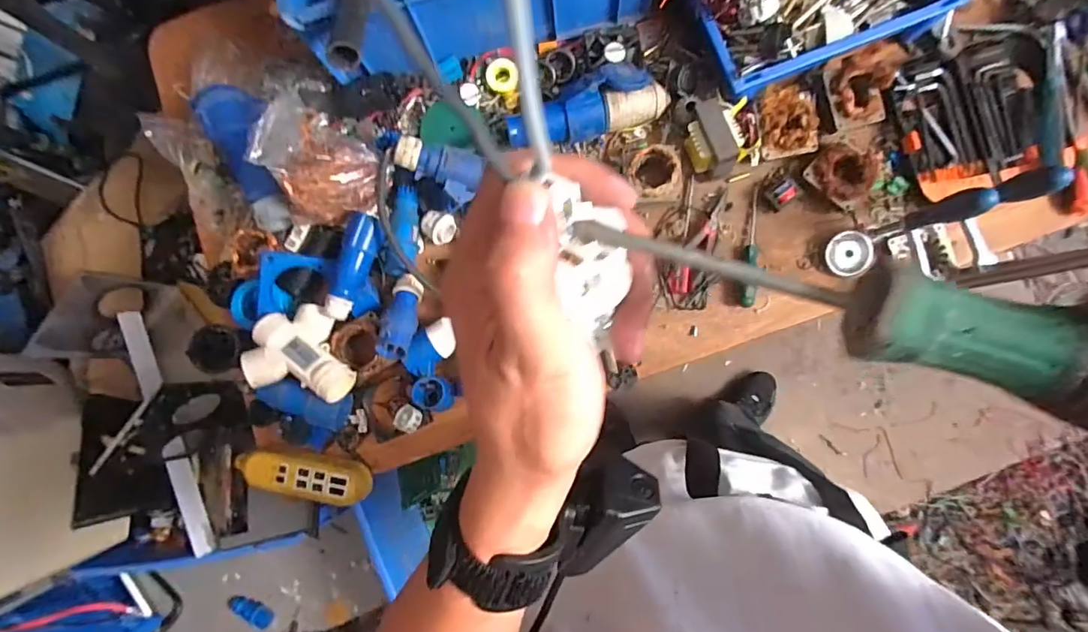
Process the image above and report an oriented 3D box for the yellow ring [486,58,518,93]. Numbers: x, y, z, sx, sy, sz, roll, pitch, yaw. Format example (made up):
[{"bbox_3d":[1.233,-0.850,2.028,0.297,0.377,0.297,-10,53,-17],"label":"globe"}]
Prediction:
[{"bbox_3d":[-0.062,-0.356,0.746,0.046,0.016,0.046,-3,108,-8],"label":"yellow ring"}]

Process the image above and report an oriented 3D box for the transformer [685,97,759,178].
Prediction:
[{"bbox_3d":[0.246,-0.251,0.705,0.095,0.059,0.107,-7,83,4],"label":"transformer"}]

